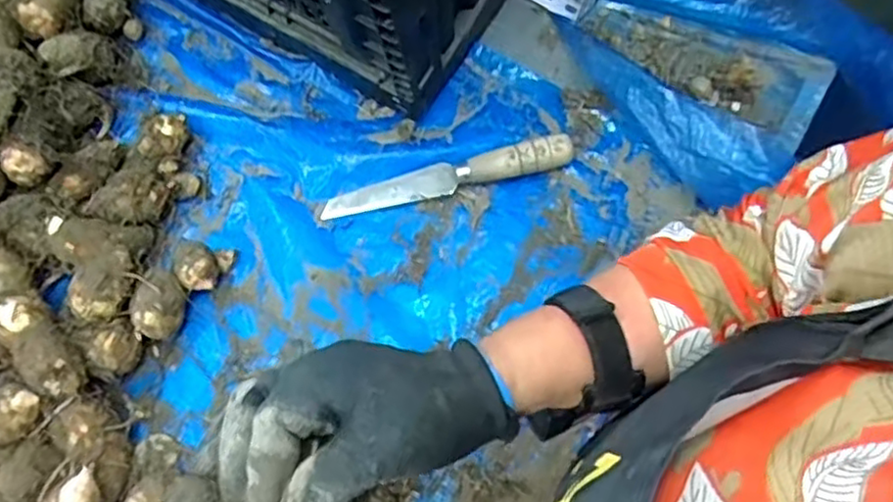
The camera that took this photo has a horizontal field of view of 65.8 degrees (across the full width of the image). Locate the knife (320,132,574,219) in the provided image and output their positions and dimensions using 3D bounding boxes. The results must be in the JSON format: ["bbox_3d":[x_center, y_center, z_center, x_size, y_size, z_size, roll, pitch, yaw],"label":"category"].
[{"bbox_3d":[0.001,-0.061,0.554,0.200,0.029,0.024,-12,70,-5],"label":"knife"}]

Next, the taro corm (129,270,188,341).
[{"bbox_3d":[-0.207,0.041,0.504,0.033,0.037,0.045,15,70,5],"label":"taro corm"}]

